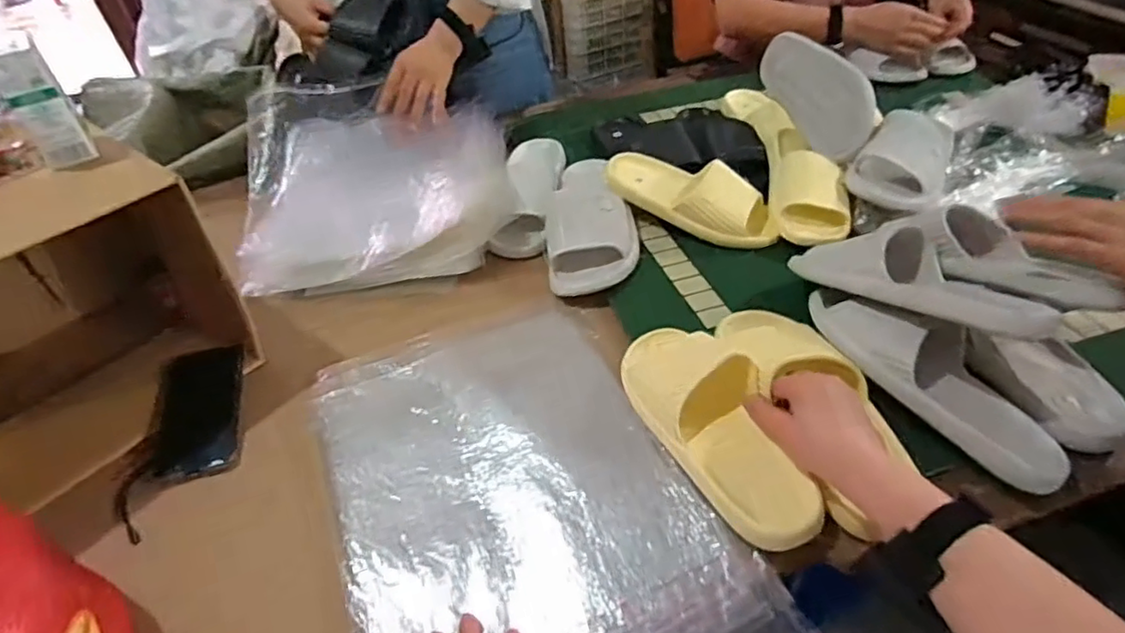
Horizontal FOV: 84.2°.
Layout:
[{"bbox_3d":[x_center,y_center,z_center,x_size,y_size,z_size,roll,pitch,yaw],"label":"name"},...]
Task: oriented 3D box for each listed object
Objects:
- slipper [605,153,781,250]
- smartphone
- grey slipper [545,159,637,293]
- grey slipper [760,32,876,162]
[{"bbox_3d":[0.175,-0.160,0.862,0.244,0.072,0.090,17,48,24],"label":"slipper"},{"bbox_3d":[-0.393,0.103,0.676,0.080,0.011,0.157,-5,52,-19],"label":"smartphone"},{"bbox_3d":[0.036,-0.163,0.876,0.117,0.085,0.290,-5,43,3],"label":"grey slipper"},{"bbox_3d":[0.385,-0.342,0.937,0.081,0.093,0.303,-5,43,2],"label":"grey slipper"}]

